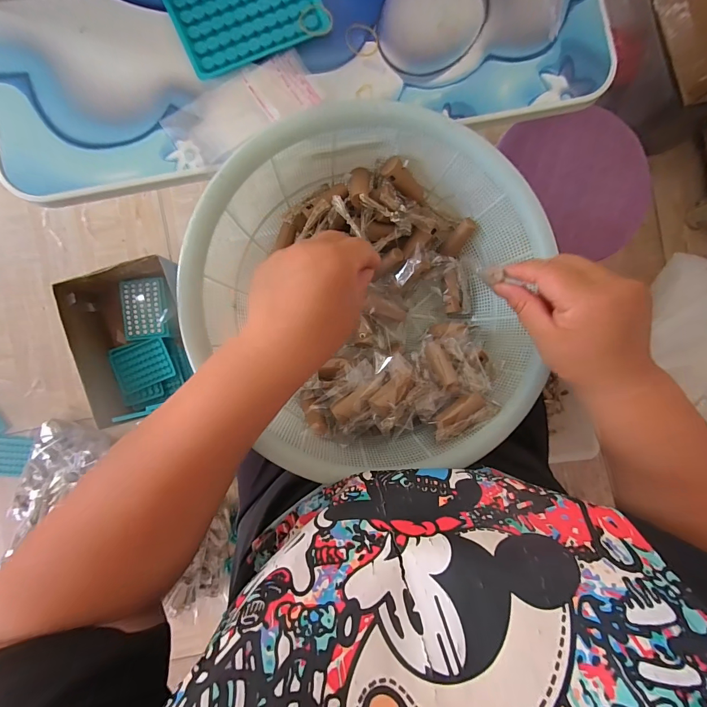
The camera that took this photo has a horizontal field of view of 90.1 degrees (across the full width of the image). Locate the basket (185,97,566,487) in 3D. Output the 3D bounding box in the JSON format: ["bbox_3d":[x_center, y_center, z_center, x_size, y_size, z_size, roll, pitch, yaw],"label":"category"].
[{"bbox_3d":[0.032,-0.048,0.350,0.315,0.137,0.319,0,85,0],"label":"basket"}]

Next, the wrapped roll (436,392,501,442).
[{"bbox_3d":[0.103,0.059,0.337,0.060,0.019,0.028,-30,91,-2],"label":"wrapped roll"}]

